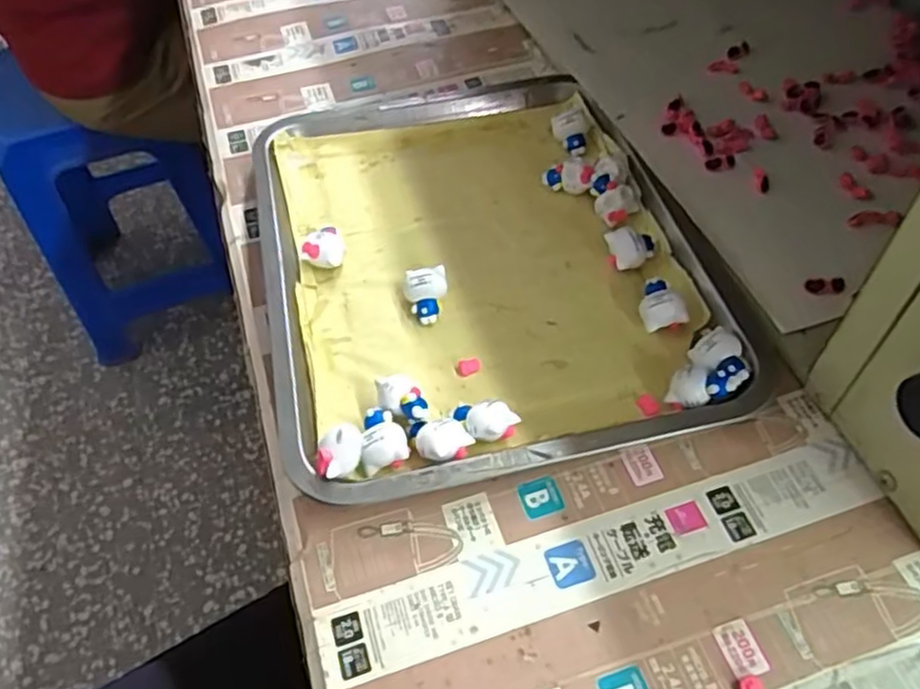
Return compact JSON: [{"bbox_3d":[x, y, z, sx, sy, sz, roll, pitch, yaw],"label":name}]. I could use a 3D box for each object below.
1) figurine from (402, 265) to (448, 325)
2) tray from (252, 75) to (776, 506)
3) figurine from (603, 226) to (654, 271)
[{"bbox_3d":[-0.020,-0.029,0.427,0.025,0.021,0.027,-10,53,-2],"label":"figurine"},{"bbox_3d":[0.009,-0.061,0.446,0.252,0.029,0.311,-13,53,-4],"label":"tray"},{"bbox_3d":[0.105,-0.059,0.441,0.031,0.017,0.022,-14,53,-5],"label":"figurine"}]

